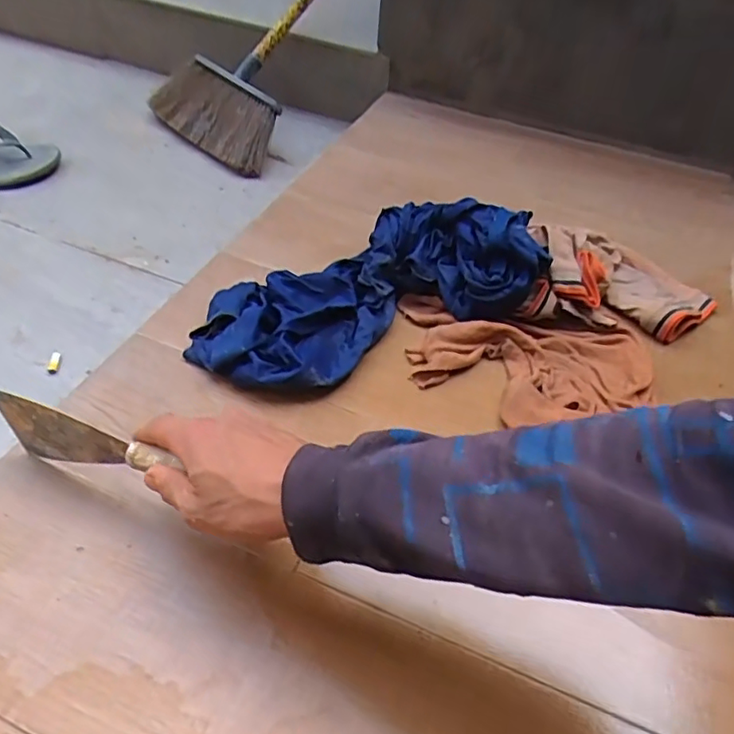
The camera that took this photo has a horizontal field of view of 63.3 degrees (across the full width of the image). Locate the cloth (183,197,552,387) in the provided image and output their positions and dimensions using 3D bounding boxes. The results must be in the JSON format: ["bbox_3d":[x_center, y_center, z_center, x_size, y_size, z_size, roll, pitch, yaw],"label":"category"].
[{"bbox_3d":[-0.005,-0.083,0.572,0.320,0.087,0.165,-19,51,-20],"label":"cloth"}]

